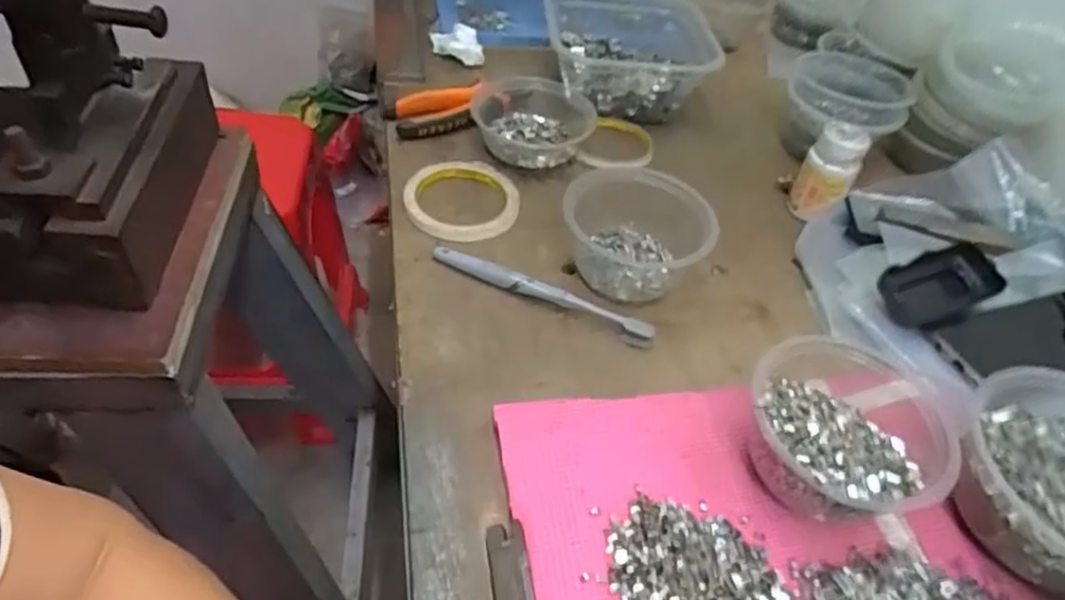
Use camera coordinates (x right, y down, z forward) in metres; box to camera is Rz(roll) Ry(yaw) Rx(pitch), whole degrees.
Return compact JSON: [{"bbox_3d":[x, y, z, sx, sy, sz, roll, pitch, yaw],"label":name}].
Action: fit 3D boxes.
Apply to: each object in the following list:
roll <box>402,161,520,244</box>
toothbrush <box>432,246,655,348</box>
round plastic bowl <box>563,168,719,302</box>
[{"bbox_3d":[-0.061,-0.092,0.591,0.096,0.011,0.107,10,47,3],"label":"roll"},{"bbox_3d":[0.006,-0.008,0.519,0.179,0.012,0.019,22,49,14],"label":"toothbrush"},{"bbox_3d":[0.086,-0.046,0.529,0.100,0.061,0.097,3,47,-3],"label":"round plastic bowl"}]

